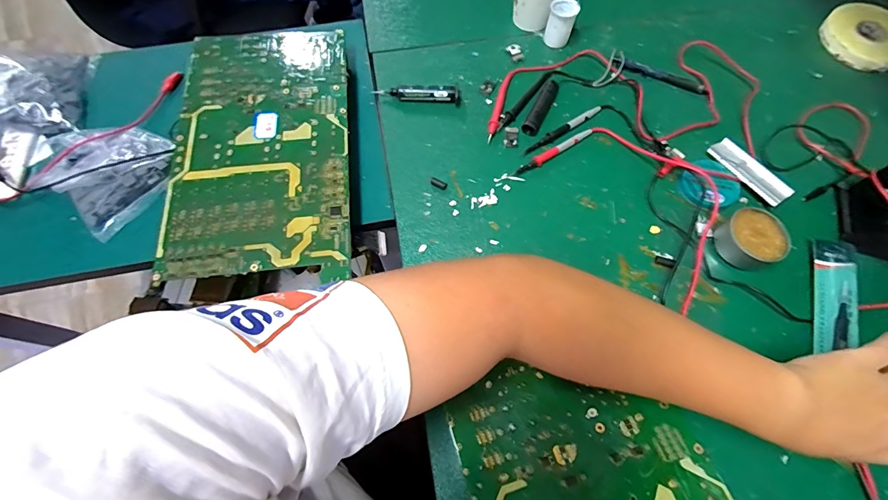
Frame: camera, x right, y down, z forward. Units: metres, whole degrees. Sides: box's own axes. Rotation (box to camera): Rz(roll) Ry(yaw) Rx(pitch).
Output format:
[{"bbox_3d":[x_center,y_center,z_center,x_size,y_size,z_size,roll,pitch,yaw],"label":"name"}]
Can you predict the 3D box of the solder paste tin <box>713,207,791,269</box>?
[{"bbox_3d":[0.339,-0.013,0.431,0.058,0.029,0.061,0,67,0],"label":"solder paste tin"}]

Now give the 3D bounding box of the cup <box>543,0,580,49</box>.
[{"bbox_3d":[0.163,-0.316,0.551,0.036,0.052,0.037,0,67,0],"label":"cup"}]

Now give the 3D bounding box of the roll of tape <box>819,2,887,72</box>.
[{"bbox_3d":[0.603,-0.304,0.562,0.112,0.022,0.112,0,67,0],"label":"roll of tape"}]

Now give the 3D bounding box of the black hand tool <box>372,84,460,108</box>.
[{"bbox_3d":[-0.035,-0.206,0.519,0.111,0.022,0.020,0,67,0],"label":"black hand tool"}]

